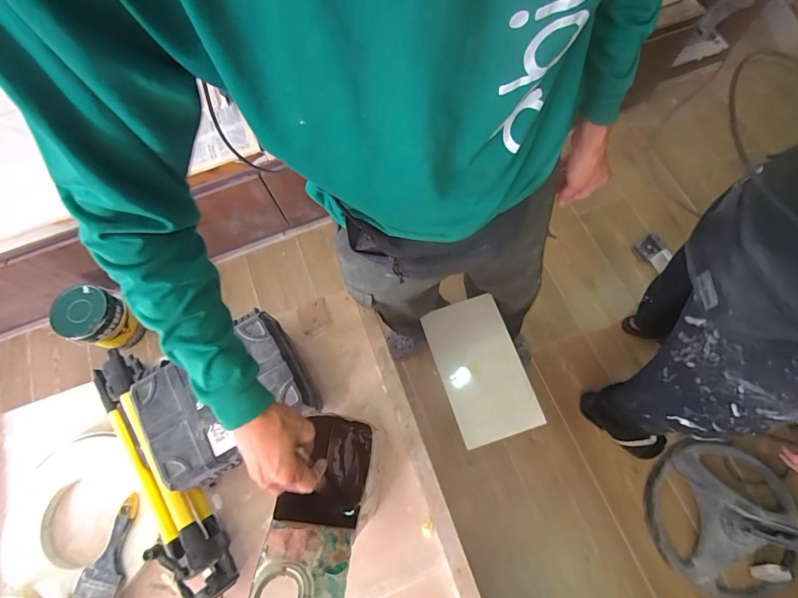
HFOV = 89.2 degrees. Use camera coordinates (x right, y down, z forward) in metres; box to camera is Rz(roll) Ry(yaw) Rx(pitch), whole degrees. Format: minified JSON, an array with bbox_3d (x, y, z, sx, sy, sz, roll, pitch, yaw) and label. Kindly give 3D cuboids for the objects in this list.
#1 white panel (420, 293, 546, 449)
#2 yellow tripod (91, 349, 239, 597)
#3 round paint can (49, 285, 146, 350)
[{"bbox_3d":[0.201,0.168,1.012,0.200,0.014,0.344,-18,71,-4],"label":"white panel"},{"bbox_3d":[-0.426,0.297,0.708,0.141,0.118,0.465,-39,74,-10],"label":"yellow tripod"},{"bbox_3d":[-0.983,0.067,1.336,0.161,0.207,0.164,-1,71,2],"label":"round paint can"}]

